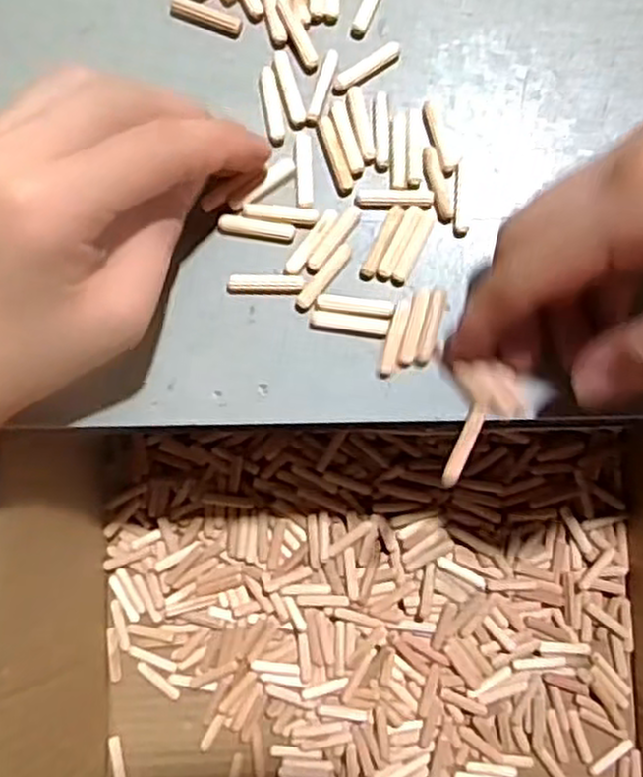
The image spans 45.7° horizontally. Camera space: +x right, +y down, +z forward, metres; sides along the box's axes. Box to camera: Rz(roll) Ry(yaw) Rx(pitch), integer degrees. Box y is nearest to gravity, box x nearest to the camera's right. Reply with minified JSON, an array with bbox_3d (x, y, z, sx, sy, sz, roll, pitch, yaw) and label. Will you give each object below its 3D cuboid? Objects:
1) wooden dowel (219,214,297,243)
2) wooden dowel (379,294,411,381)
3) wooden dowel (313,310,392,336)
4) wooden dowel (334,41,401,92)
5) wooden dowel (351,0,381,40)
[{"bbox_3d":[-0.026,-0.063,0.299,0.029,0.004,0.007,9,89,1],"label":"wooden dowel"},{"bbox_3d":[0.028,-0.020,0.296,0.006,0.006,0.031,13,89,1],"label":"wooden dowel"},{"bbox_3d":[0.011,-0.026,0.295,0.030,0.004,0.006,9,89,1],"label":"wooden dowel"},{"bbox_3d":[0.018,-0.128,0.303,0.030,0.004,0.007,-35,88,0],"label":"wooden dowel"},{"bbox_3d":[0.020,-0.156,0.304,0.007,0.004,0.031,23,89,1],"label":"wooden dowel"}]

